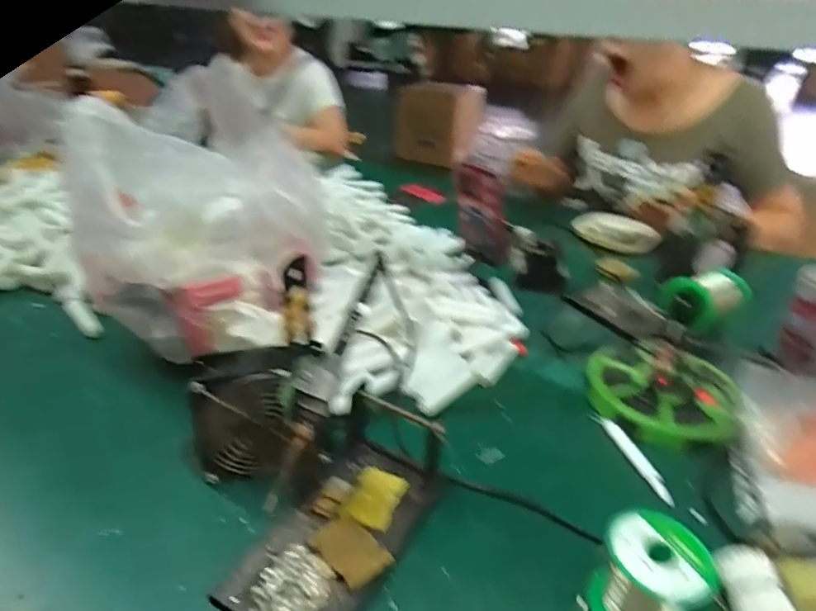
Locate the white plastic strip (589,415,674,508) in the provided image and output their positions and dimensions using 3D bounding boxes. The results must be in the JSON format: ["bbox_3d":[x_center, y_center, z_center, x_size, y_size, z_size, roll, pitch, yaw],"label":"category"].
[{"bbox_3d":[0.234,0.154,0.558,0.017,0.012,0.123,-8,32,-17],"label":"white plastic strip"}]

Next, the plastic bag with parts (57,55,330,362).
[{"bbox_3d":[-0.236,-0.106,0.622,0.263,0.251,0.202,-19,37,-32],"label":"plastic bag with parts"}]

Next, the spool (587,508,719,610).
[{"bbox_3d":[0.177,0.204,0.395,0.070,0.081,0.068,2,30,-1],"label":"spool"}]

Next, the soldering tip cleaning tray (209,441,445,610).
[{"bbox_3d":[-0.054,0.193,0.448,0.100,0.018,0.188,19,34,25],"label":"soldering tip cleaning tray"}]

